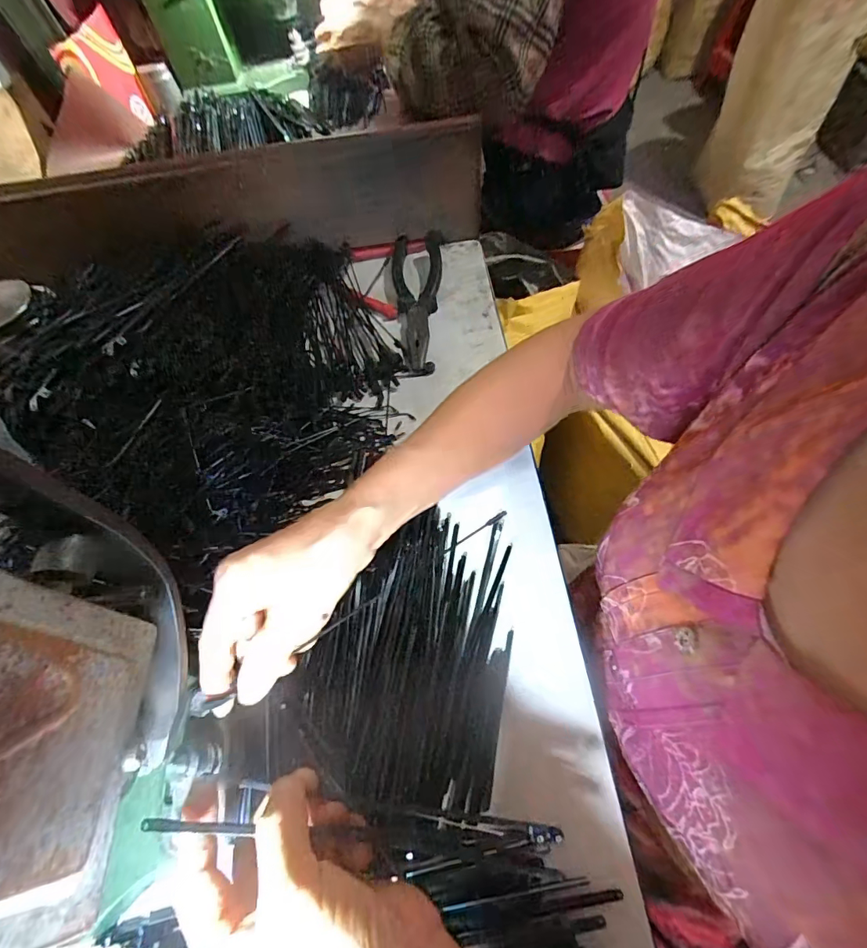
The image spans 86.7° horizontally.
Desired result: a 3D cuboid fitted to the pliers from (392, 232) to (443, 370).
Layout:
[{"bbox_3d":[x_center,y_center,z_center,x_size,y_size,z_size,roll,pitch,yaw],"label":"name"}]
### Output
[{"bbox_3d":[-0.018,-0.190,0.483,0.051,0.015,0.198,-2,59,4],"label":"pliers"}]

